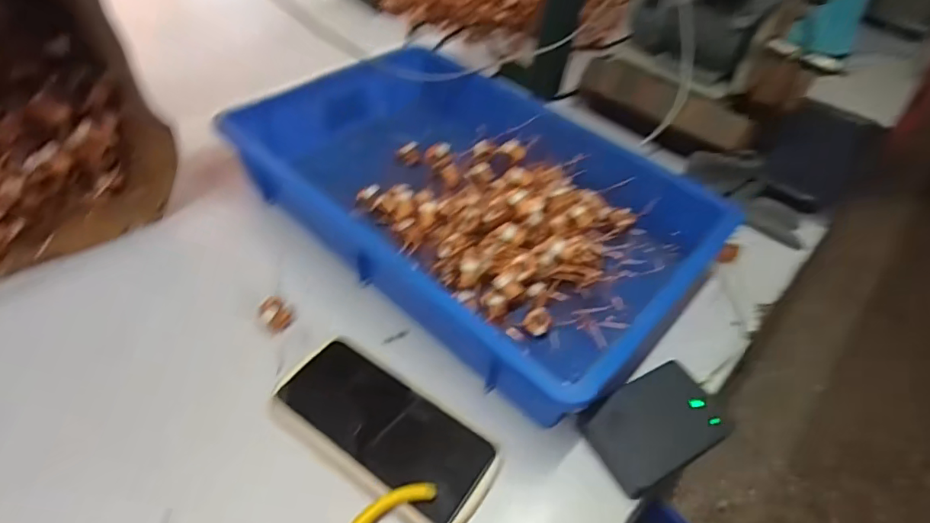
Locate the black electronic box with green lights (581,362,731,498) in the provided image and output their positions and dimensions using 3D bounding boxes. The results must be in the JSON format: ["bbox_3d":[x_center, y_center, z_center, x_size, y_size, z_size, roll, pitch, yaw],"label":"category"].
[{"bbox_3d":[0.144,0.120,0.393,0.102,0.022,0.068,-21,53,-25],"label":"black electronic box with green lights"}]

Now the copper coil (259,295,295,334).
[{"bbox_3d":[-0.159,0.044,0.439,0.026,0.014,0.023,29,50,18],"label":"copper coil"}]

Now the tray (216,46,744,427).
[{"bbox_3d":[0.005,-0.071,0.524,0.438,0.075,0.273,37,53,24],"label":"tray"}]

